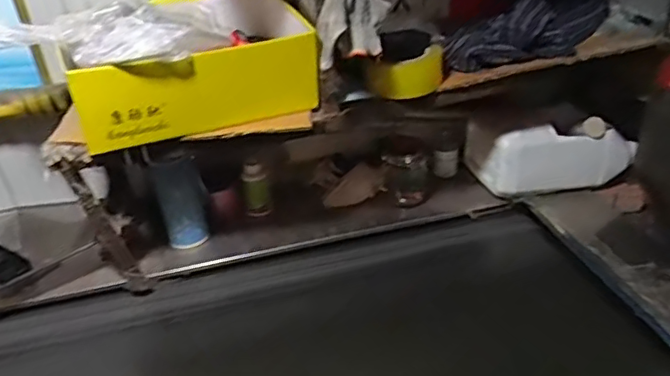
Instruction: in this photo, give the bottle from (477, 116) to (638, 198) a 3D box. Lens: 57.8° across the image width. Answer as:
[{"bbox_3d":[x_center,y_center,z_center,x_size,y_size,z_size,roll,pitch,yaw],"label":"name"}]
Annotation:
[{"bbox_3d":[0.437,-0.069,1.202,0.299,0.166,0.116,-10,32,-9],"label":"bottle"}]

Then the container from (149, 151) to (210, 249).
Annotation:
[{"bbox_3d":[-0.269,0.017,1.068,0.080,0.173,0.081,-3,32,2],"label":"container"}]

